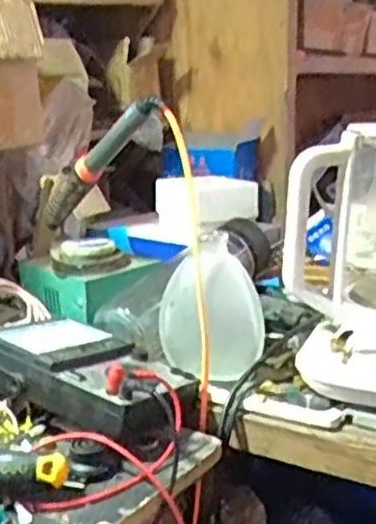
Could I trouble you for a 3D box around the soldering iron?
[{"bbox_3d":[-0.091,-0.098,0.734,0.020,0.035,0.232,-15,-16,-43],"label":"soldering iron"}]

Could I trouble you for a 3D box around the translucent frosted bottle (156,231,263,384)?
[{"bbox_3d":[0.021,0.048,0.674,0.090,0.117,0.040,-2,15,-4],"label":"translucent frosted bottle"}]

